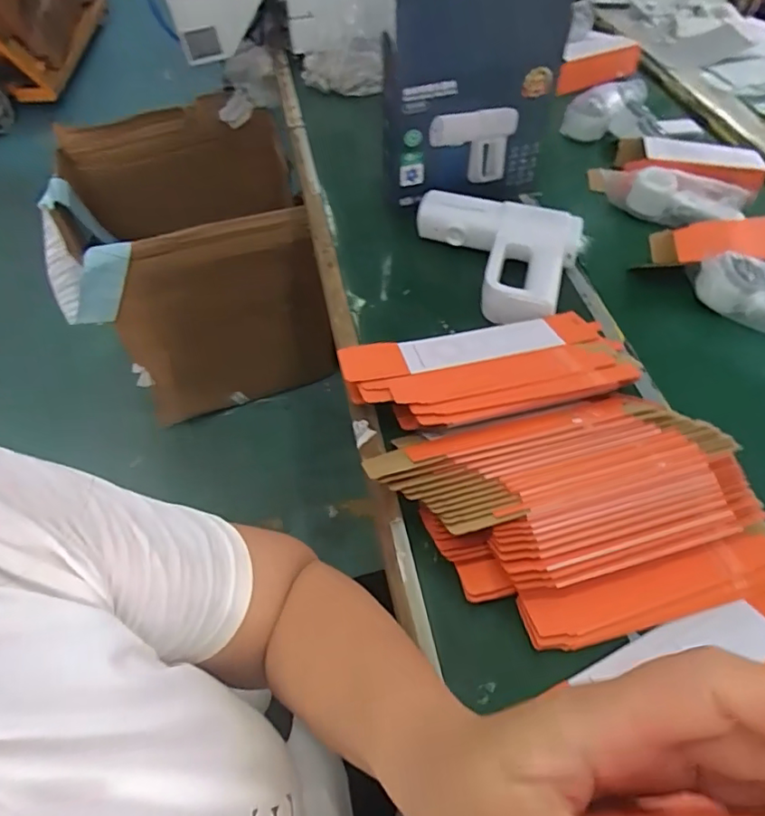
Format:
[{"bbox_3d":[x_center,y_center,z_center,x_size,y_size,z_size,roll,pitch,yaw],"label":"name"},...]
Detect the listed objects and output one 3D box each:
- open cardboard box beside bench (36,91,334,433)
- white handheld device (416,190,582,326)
[{"bbox_3d":[-0.458,-0.330,1.365,0.510,0.545,0.445,-15,56,-10],"label":"open cardboard box beside bench"},{"bbox_3d":[0.134,-0.204,0.731,0.223,0.058,0.187,21,57,14],"label":"white handheld device"}]

